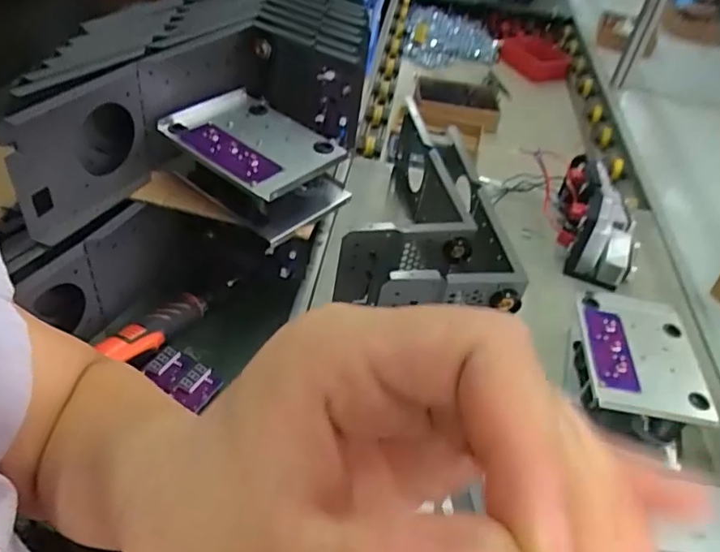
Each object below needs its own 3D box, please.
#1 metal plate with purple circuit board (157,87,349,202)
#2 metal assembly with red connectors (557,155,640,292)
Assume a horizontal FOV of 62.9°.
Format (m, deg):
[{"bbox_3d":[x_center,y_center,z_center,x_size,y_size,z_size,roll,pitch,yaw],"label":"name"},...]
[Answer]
[{"bbox_3d":[-0.139,-0.182,0.783,0.239,0.030,0.161,34,50,26],"label":"metal plate with purple circuit board"},{"bbox_3d":[0.405,-0.104,1.000,0.138,0.105,0.217,19,43,10],"label":"metal assembly with red connectors"}]

